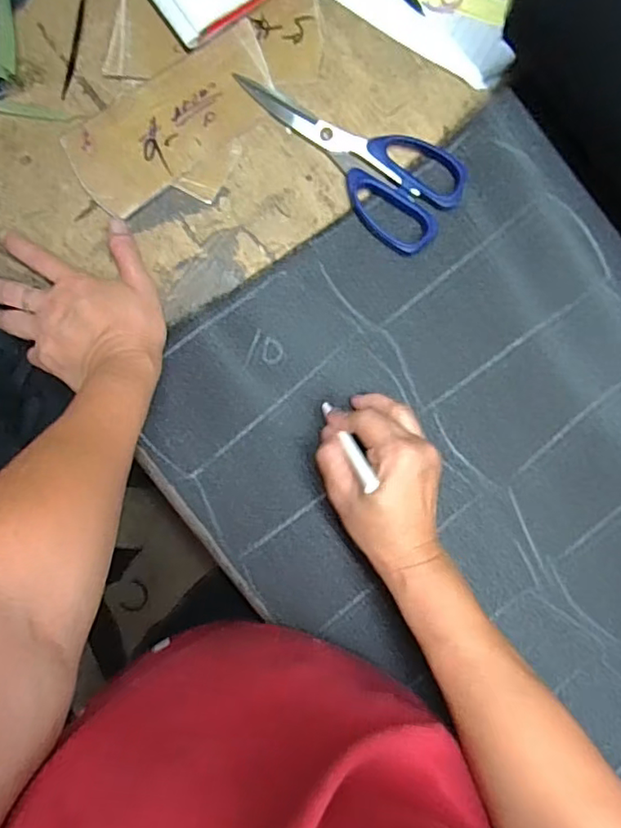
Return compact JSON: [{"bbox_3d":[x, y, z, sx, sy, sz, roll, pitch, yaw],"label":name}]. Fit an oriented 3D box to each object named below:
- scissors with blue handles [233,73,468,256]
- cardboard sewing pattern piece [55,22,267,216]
[{"bbox_3d":[0.030,-0.202,0.422,0.181,0.008,0.079,37,88,-2],"label":"scissors with blue handles"},{"bbox_3d":[-0.100,-0.216,0.416,0.161,0.004,0.069,-37,93,-5],"label":"cardboard sewing pattern piece"}]

